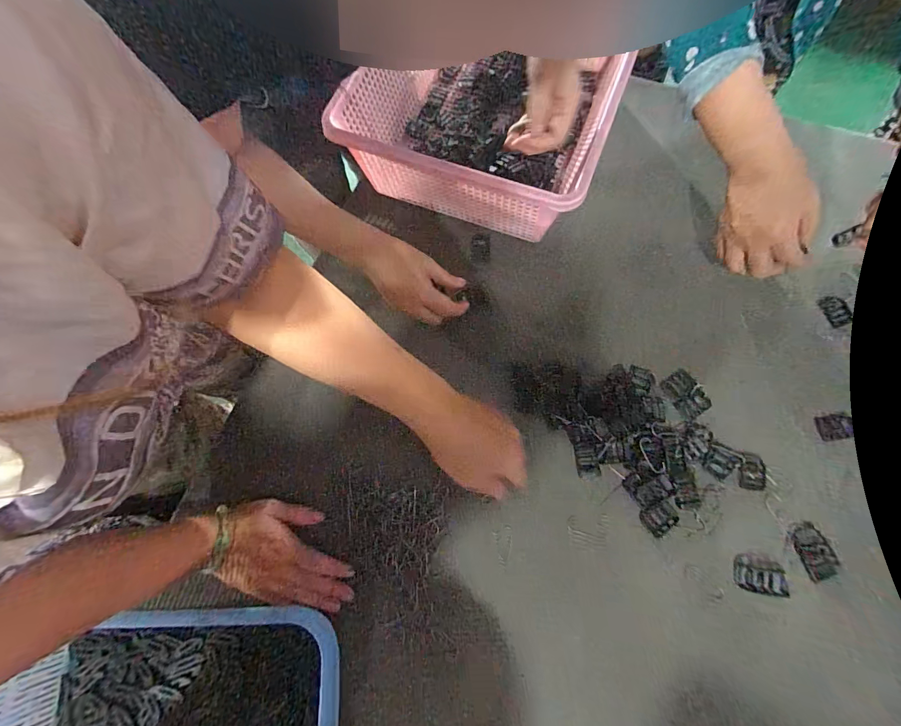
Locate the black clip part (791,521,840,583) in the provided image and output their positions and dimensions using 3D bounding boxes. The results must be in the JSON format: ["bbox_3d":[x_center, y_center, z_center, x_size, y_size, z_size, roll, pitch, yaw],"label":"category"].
[{"bbox_3d":[0.384,0.200,0.414,0.023,0.019,0.055,-17,74,-3],"label":"black clip part"}]

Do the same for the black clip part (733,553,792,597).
[{"bbox_3d":[0.327,0.224,0.411,0.052,0.012,0.033,12,75,5],"label":"black clip part"}]

